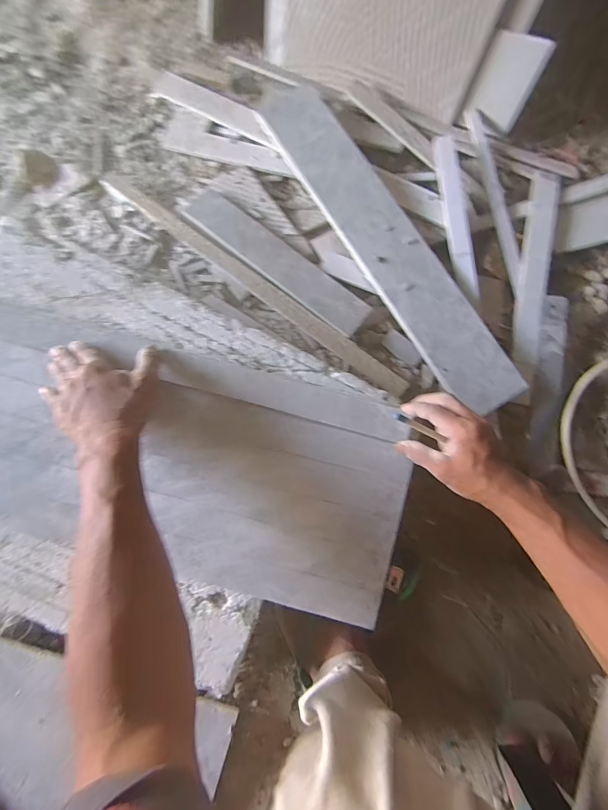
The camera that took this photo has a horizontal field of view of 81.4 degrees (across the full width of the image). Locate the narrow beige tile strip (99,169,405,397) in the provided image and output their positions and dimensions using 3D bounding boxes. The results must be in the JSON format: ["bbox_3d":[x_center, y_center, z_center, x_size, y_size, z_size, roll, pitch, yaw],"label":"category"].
[{"bbox_3d":[-0.088,-0.196,0.563,0.597,0.008,0.025,37,83,5],"label":"narrow beige tile strip"}]

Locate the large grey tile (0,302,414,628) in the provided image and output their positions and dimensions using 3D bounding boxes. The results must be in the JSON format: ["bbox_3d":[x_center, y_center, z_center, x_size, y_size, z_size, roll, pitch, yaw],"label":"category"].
[{"bbox_3d":[-0.170,0.061,0.430,0.584,0.020,0.265,14,87,0],"label":"large grey tile"}]

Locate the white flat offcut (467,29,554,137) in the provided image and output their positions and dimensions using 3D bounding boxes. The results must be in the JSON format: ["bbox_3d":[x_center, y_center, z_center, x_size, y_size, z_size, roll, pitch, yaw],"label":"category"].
[{"bbox_3d":[0.320,-0.512,0.560,0.088,0.109,0.005,18,60,1],"label":"white flat offcut"}]

